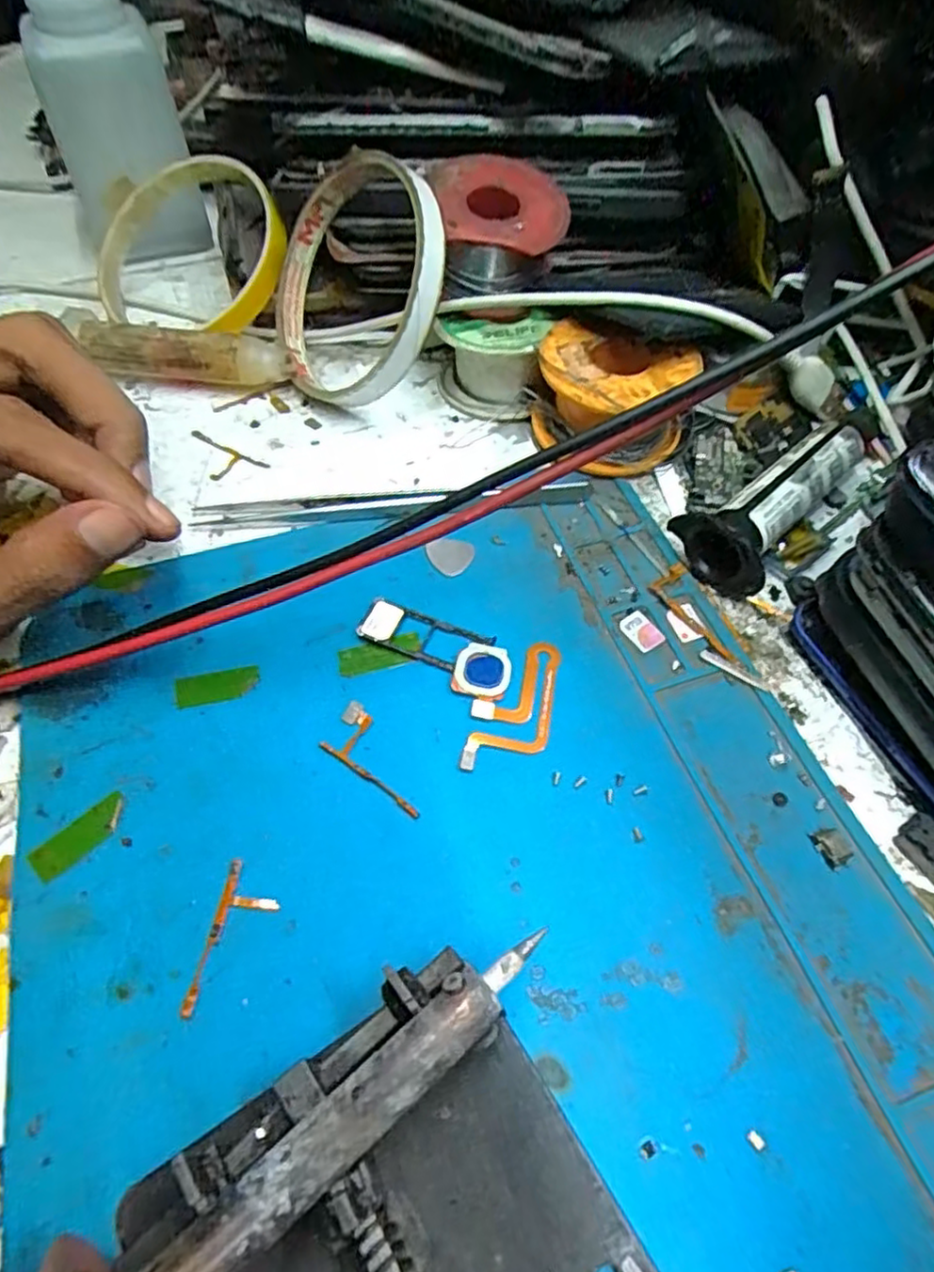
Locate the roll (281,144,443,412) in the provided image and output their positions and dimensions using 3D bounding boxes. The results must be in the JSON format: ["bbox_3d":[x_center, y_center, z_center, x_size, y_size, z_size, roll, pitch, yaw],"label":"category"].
[{"bbox_3d":[-0.040,-0.125,0.244,0.087,0.080,0.012,10,13,43],"label":"roll"}]

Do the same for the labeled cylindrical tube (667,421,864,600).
[{"bbox_3d":[0.097,-0.044,0.217,0.029,0.021,0.074,38,64,23],"label":"labeled cylindrical tube"}]

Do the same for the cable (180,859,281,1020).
[{"bbox_3d":[-0.053,0.068,0.153,0.014,0.004,0.033,8,57,6],"label":"cable"}]

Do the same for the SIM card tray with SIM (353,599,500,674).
[{"bbox_3d":[-0.013,0.000,0.199,0.038,0.004,0.015,17,58,12],"label":"SIM card tray with SIM"}]

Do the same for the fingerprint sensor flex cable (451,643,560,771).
[{"bbox_3d":[0.012,0.017,0.187,0.030,0.004,0.036,-4,56,-2],"label":"fingerprint sensor flex cable"}]

